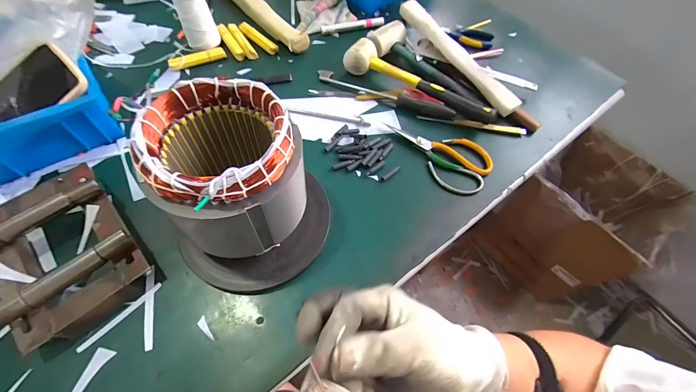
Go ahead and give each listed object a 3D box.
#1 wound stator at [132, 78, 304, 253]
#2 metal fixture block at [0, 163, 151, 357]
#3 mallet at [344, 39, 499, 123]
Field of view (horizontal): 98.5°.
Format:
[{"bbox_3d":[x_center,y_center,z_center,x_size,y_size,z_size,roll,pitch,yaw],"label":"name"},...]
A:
[{"bbox_3d":[-0.122,-0.027,0.323,0.137,0.130,0.140,-28,65,-18],"label":"wound stator"},{"bbox_3d":[-0.338,0.059,0.351,0.140,0.050,0.200,-37,68,-22],"label":"metal fixture block"},{"bbox_3d":[0.128,-0.204,0.535,0.285,0.049,0.060,27,62,12],"label":"mallet"}]

